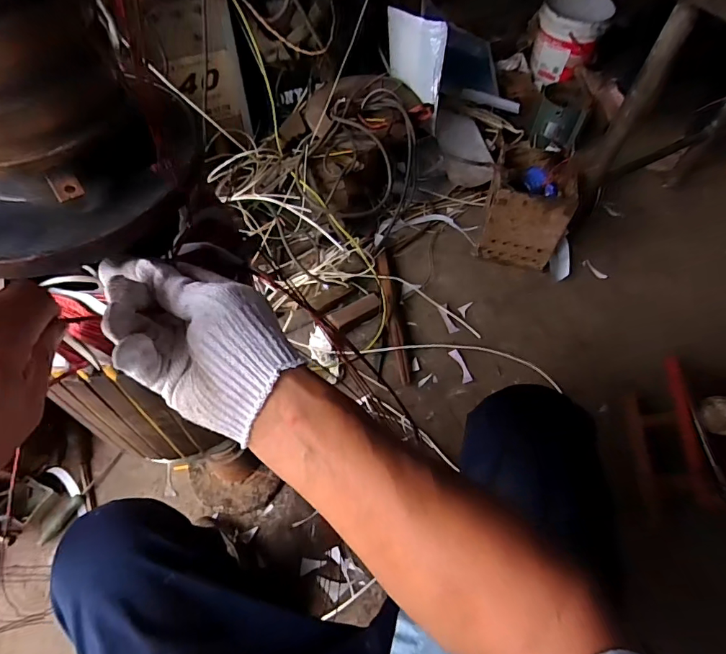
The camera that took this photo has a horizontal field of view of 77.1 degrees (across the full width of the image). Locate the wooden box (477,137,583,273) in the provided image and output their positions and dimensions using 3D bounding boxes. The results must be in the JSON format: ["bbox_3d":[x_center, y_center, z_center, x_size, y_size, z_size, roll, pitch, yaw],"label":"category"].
[{"bbox_3d":[0.437,-0.327,1.208,0.192,0.211,0.219,13,58,7],"label":"wooden box"}]

